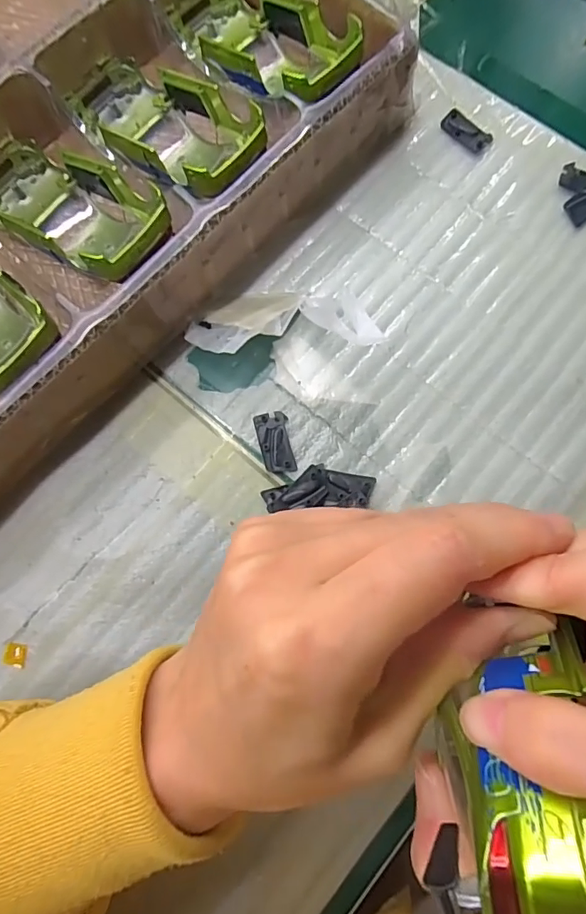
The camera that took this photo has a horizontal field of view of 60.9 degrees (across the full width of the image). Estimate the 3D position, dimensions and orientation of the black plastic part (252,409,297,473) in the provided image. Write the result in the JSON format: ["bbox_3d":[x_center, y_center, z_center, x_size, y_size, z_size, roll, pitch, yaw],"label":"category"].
[{"bbox_3d":[-0.010,-0.008,0.273,0.018,0.004,0.033,-10,77,-2],"label":"black plastic part"}]

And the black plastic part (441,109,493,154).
[{"bbox_3d":[0.108,-0.204,0.311,0.017,0.004,0.034,-42,80,-9],"label":"black plastic part"}]

